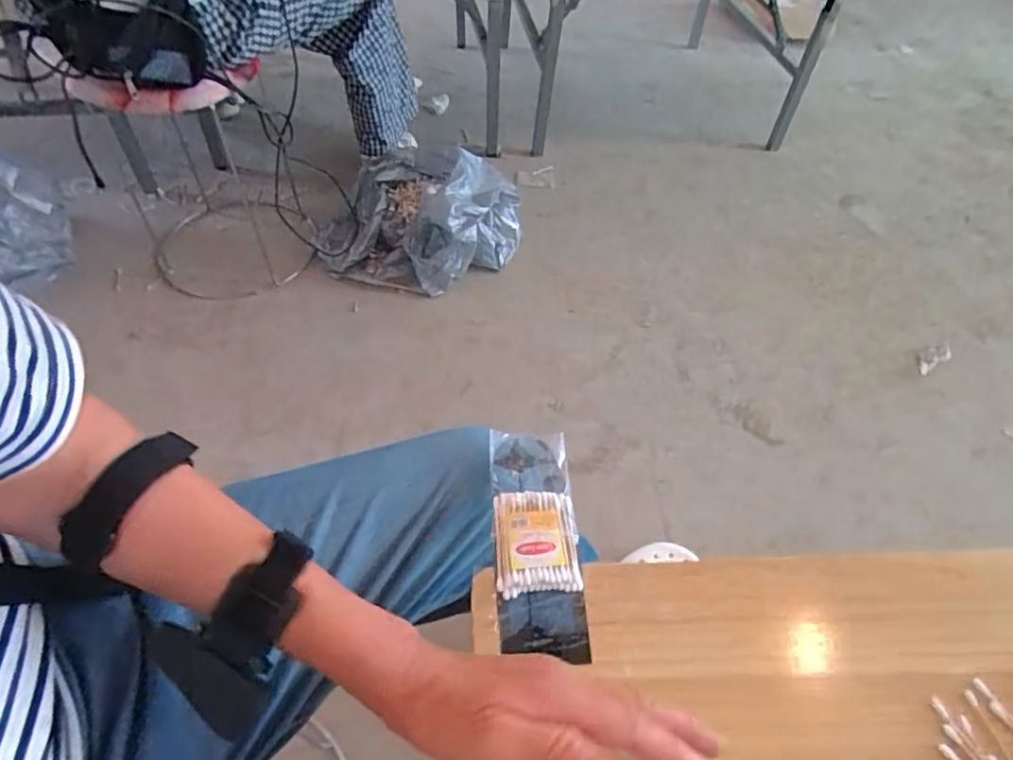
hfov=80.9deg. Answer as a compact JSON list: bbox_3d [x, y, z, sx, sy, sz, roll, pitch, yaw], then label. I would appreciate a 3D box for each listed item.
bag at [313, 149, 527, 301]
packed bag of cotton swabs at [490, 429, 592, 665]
[{"bbox_3d":[-0.196,-0.380,1.370,0.438,0.180,0.344,9,51,4],"label":"bag"},{"bbox_3d":[0.022,0.112,0.443,0.061,0.012,0.168,-1,51,-4],"label":"packed bag of cotton swabs"}]

